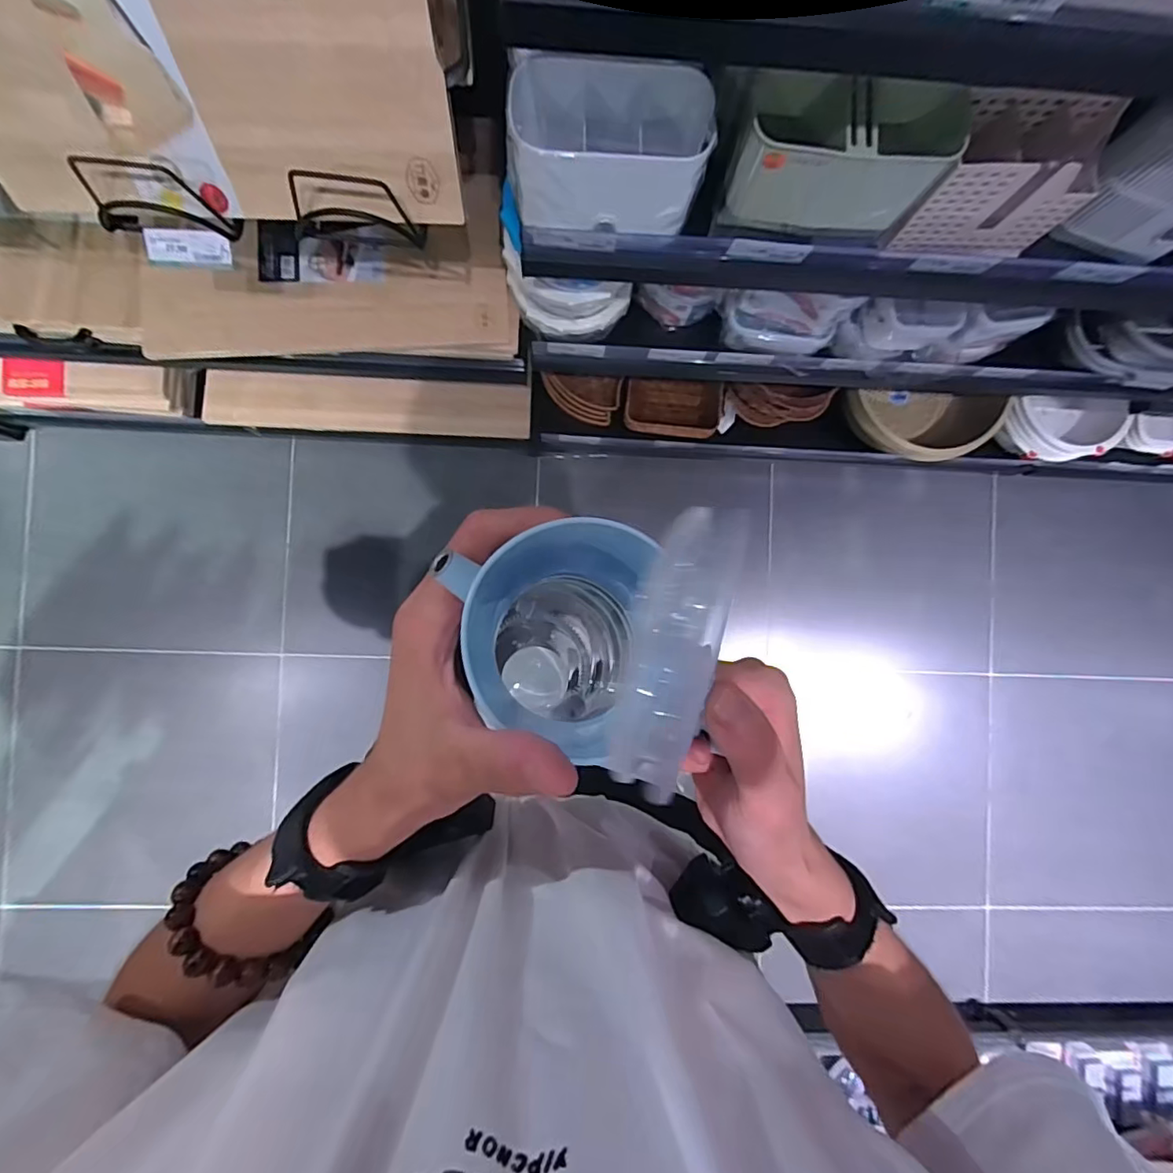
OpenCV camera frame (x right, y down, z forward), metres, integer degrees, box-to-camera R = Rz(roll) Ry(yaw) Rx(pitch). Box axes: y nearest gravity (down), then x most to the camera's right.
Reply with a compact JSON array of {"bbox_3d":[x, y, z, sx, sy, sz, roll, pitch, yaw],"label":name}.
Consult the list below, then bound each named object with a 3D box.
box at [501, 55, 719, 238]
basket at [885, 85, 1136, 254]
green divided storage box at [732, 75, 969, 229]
[{"bbox_3d":[0.025,-0.458,0.585,0.198,0.100,0.110,2,88,-3],"label":"box"},{"bbox_3d":[0.452,-0.448,0.611,0.177,0.115,0.092,1,88,-3],"label":"basket"},{"bbox_3d":[0.262,-0.446,0.581,0.209,0.120,0.094,-1,89,-3],"label":"green divided storage box"}]

